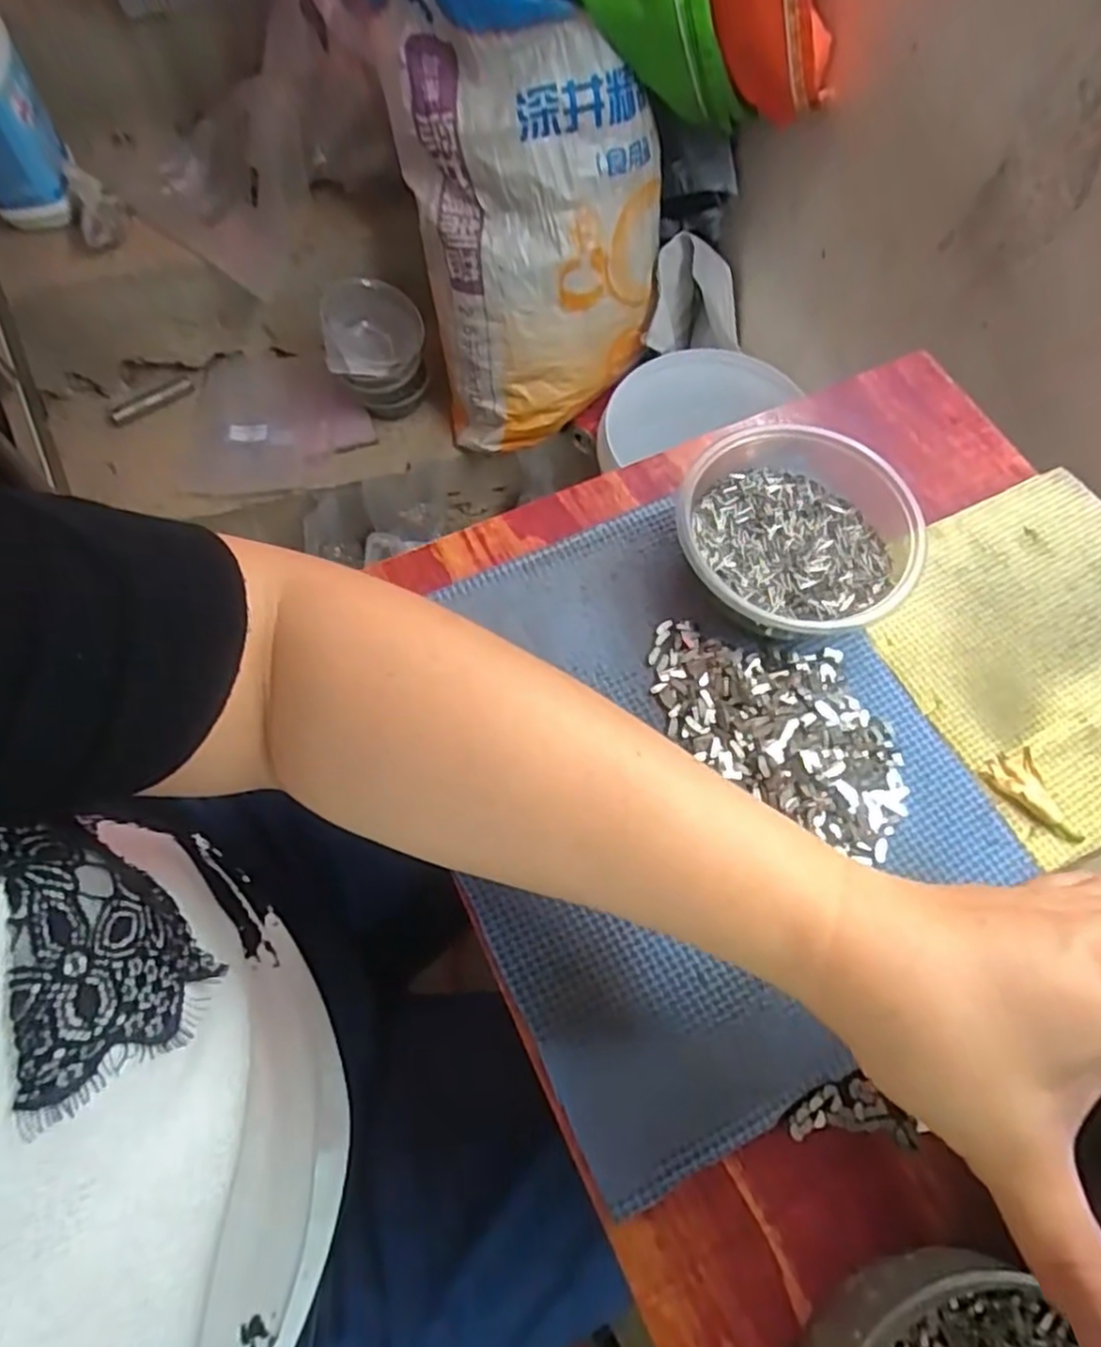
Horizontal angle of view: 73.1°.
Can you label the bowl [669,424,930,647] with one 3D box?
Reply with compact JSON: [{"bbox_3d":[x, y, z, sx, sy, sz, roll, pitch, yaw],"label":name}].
[{"bbox_3d":[0.118,-0.063,0.367,0.104,0.054,0.110,1,66,-1],"label":"bowl"}]

